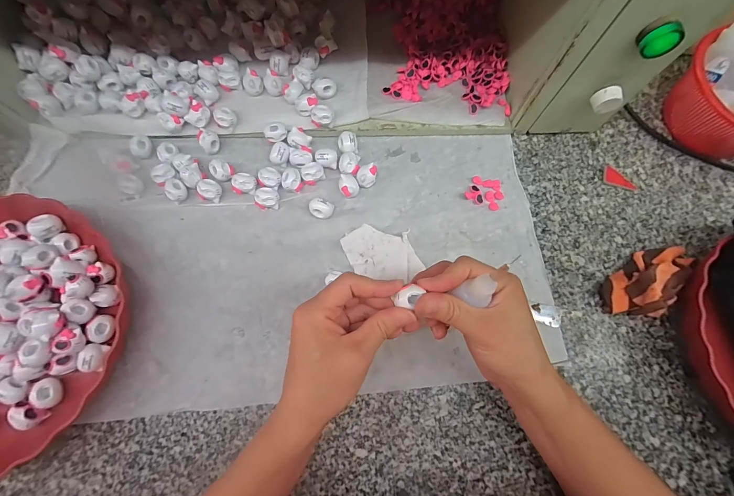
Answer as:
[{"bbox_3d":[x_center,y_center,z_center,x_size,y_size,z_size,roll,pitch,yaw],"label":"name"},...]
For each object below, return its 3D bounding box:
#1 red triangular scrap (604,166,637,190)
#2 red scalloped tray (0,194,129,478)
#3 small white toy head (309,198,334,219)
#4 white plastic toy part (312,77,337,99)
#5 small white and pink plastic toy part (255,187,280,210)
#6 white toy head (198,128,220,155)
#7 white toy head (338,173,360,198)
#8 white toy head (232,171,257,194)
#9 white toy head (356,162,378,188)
[{"bbox_3d":[0.301,-0.083,0.394,0.039,0.004,0.021,18,75,3],"label":"red triangular scrap"},{"bbox_3d":[-0.348,0.074,0.309,0.240,0.045,0.235,-35,78,-10],"label":"red scalloped tray"},{"bbox_3d":[-0.050,-0.042,0.364,0.024,0.020,0.020,27,75,6],"label":"small white toy head"},{"bbox_3d":[-0.049,-0.185,0.387,0.026,0.017,0.016,-14,75,-6],"label":"white plastic toy part"},{"bbox_3d":[-0.110,-0.056,0.366,0.023,0.021,0.022,8,74,0],"label":"small white and pink plastic toy part"},{"bbox_3d":[-0.179,-0.121,0.382,0.021,0.019,0.025,-35,78,-10],"label":"white toy head"},{"bbox_3d":[-0.020,-0.066,0.371,0.021,0.021,0.024,-9,75,-4],"label":"white toy head"},{"bbox_3d":[-0.136,-0.071,0.371,0.024,0.017,0.022,0,74,-2],"label":"white toy head"},{"bbox_3d":[0.000,-0.081,0.377,0.019,0.019,0.026,32,76,7],"label":"white toy head"}]

